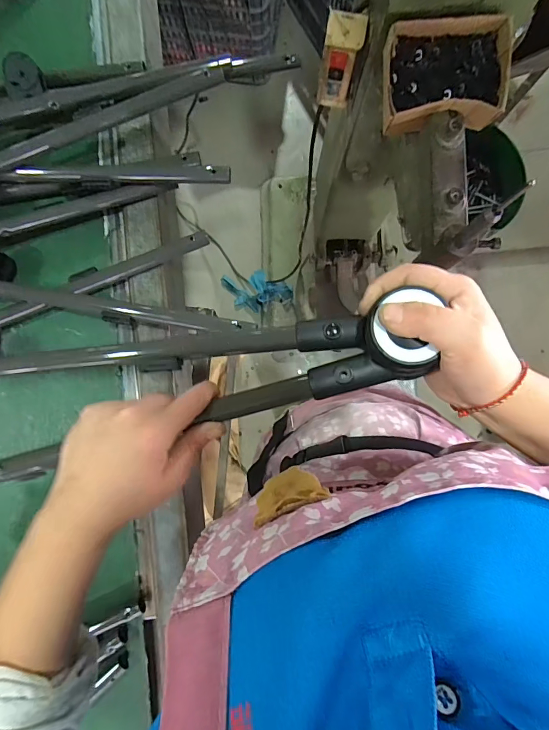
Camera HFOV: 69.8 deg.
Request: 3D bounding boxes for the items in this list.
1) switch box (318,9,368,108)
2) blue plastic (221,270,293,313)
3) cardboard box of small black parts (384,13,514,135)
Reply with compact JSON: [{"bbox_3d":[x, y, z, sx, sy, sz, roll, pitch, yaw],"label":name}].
[{"bbox_3d":[0.088,-0.411,0.537,0.053,0.110,0.039,13,86,1],"label":"switch box"},{"bbox_3d":[-0.059,-0.242,1.284,0.255,0.063,0.120,6,85,33],"label":"blue plastic"},{"bbox_3d":[0.193,-0.325,0.448,0.138,0.053,0.101,2,86,0],"label":"cardboard box of small black parts"}]

